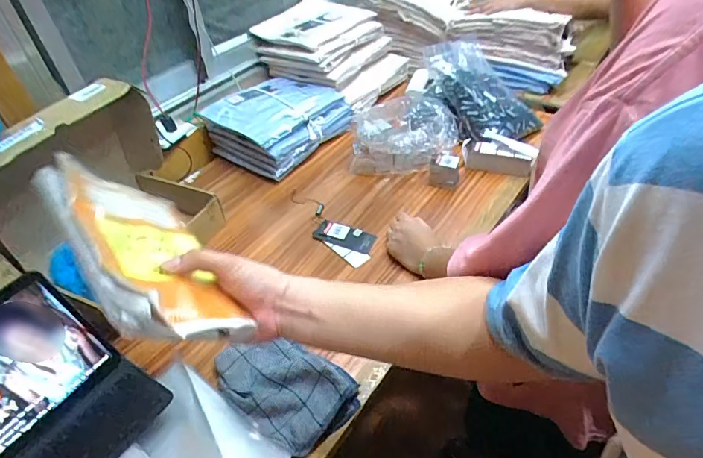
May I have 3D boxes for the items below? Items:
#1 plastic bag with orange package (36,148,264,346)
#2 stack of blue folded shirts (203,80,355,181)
[{"bbox_3d":[-0.182,0.015,0.401,0.024,0.137,0.208,-50,61,14],"label":"plastic bag with orange package"},{"bbox_3d":[-0.168,-0.245,0.993,0.257,0.102,0.259,26,51,29],"label":"stack of blue folded shirts"}]

